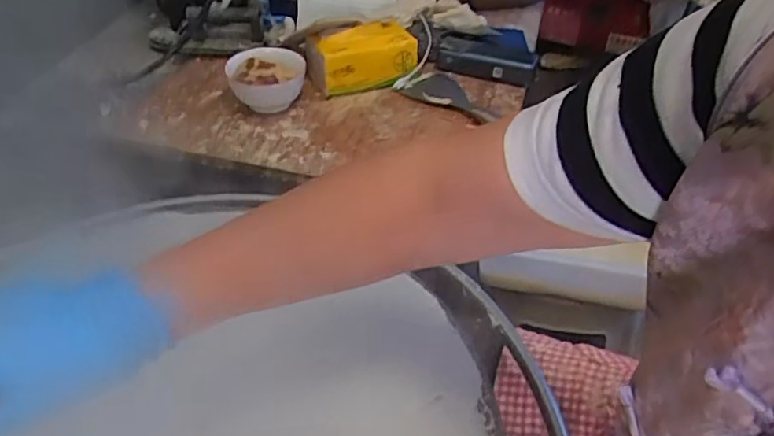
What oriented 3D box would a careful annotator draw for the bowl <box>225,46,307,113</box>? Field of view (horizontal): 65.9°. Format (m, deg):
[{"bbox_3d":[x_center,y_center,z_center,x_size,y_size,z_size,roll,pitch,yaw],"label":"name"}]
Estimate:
[{"bbox_3d":[-0.182,-0.208,0.907,0.112,0.065,0.107,1,42,-1],"label":"bowl"}]

